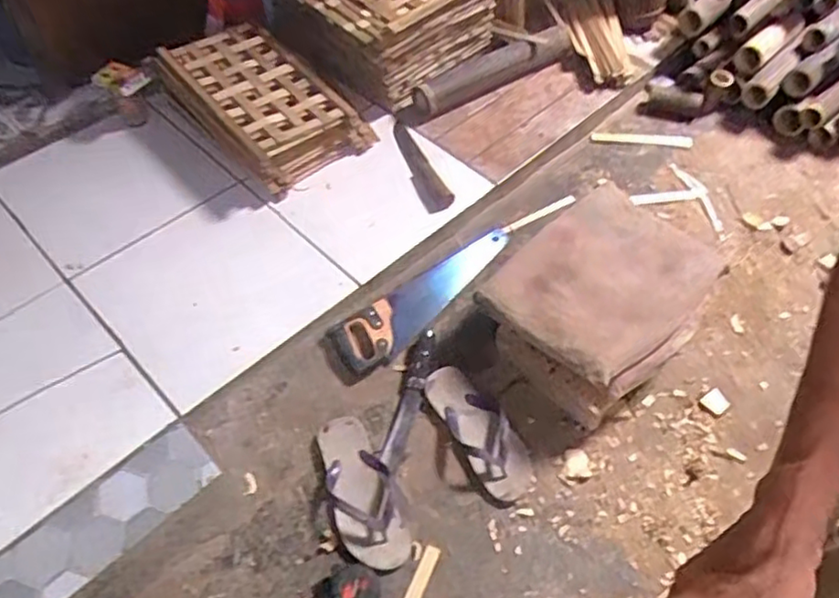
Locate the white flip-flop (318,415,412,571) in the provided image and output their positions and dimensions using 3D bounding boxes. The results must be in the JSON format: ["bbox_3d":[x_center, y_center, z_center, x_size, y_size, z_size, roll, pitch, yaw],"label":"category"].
[{"bbox_3d":[-0.094,0.310,1.048,0.109,0.043,0.256,-18,61,-15],"label":"white flip-flop"}]

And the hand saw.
[{"bbox_3d":[0.023,-0.004,1.275,0.444,0.026,0.103,-34,76,-28],"label":"hand saw"}]

